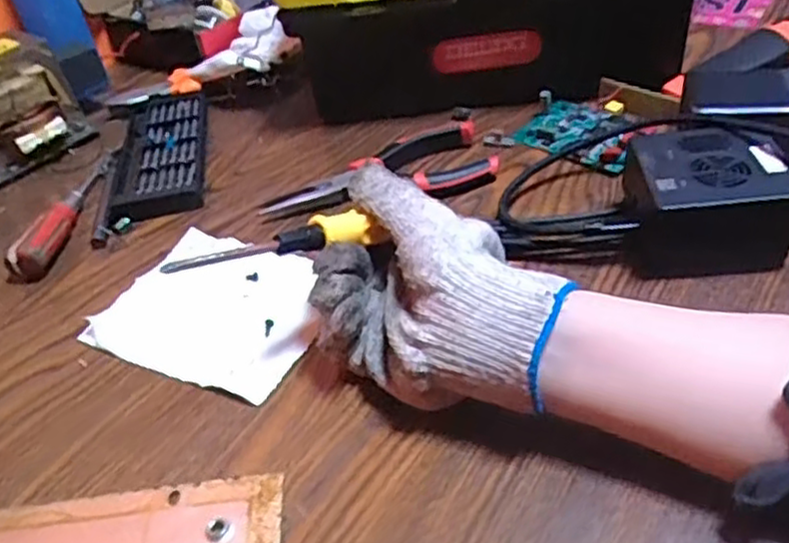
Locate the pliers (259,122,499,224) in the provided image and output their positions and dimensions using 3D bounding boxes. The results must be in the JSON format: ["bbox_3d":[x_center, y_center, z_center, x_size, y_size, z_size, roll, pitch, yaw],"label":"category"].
[{"bbox_3d":[-0.012,-0.067,0.502,0.159,0.017,0.062,-14,40,-8],"label":"pliers"}]

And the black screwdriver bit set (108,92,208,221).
[{"bbox_3d":[-0.182,-0.092,0.577,0.067,0.021,0.164,-10,39,-4],"label":"black screwdriver bit set"}]

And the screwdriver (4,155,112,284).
[{"bbox_3d":[-0.231,-0.045,0.532,0.029,0.028,0.144,1,40,10],"label":"screwdriver"}]

